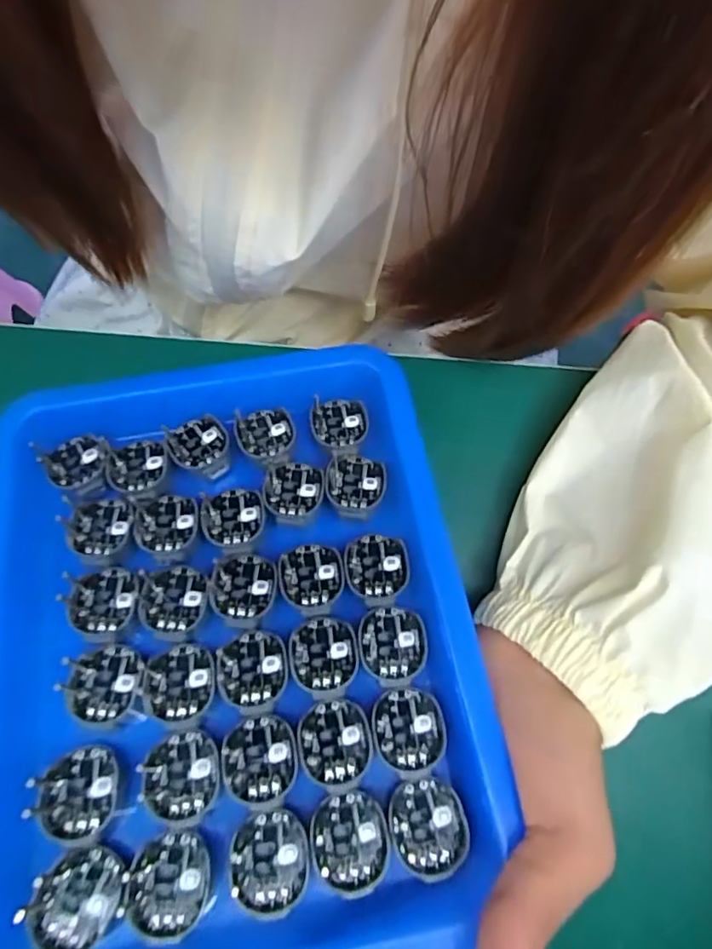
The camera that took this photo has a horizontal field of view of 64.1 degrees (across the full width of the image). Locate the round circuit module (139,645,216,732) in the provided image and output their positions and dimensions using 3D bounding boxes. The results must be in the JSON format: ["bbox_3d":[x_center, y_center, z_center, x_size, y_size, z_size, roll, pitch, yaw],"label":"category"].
[{"bbox_3d":[-0.064,0.076,0.206,0.025,0.004,0.028,3,75,2],"label":"round circuit module"}]

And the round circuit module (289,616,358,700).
[{"bbox_3d":[-0.012,0.067,0.212,0.024,0.005,0.029,-37,78,-9],"label":"round circuit module"}]

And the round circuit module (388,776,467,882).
[{"bbox_3d":[0.024,0.118,0.190,0.025,0.006,0.028,-17,75,-4],"label":"round circuit module"}]

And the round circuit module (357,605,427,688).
[{"bbox_3d":[0.014,0.064,0.214,0.024,0.004,0.028,-10,75,-2],"label":"round circuit module"}]

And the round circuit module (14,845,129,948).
[{"bbox_3d":[-0.087,0.134,0.177,0.029,0.007,0.026,-36,77,-8],"label":"round circuit module"}]

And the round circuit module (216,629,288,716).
[{"bbox_3d":[-0.037,0.072,0.209,0.024,0.006,0.027,-35,77,-8],"label":"round circuit module"}]

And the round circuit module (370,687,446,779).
[{"bbox_3d":[0.018,0.091,0.202,0.025,0.005,0.028,-1,75,1],"label":"round circuit module"}]

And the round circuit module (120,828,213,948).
[{"bbox_3d":[-0.060,0.129,0.179,0.026,0.005,0.028,0,75,1],"label":"round circuit module"}]

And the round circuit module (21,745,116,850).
[{"bbox_3d":[-0.092,0.107,0.191,0.027,0.006,0.027,2,62,-3],"label":"round circuit module"}]

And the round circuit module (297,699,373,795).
[{"bbox_3d":[-0.007,0.094,0.199,0.025,0.005,0.028,-34,77,-8],"label":"round circuit module"}]

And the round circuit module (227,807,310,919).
[{"bbox_3d":[-0.028,0.125,0.183,0.025,0.005,0.028,5,75,2],"label":"round circuit module"}]

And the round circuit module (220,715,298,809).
[{"bbox_3d":[-0.033,0.099,0.197,0.025,0.007,0.028,-11,75,-2],"label":"round circuit module"}]

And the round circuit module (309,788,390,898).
[{"bbox_3d":[-0.002,0.121,0.187,0.025,0.008,0.028,-16,75,-4],"label":"round circuit module"}]

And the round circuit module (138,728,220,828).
[{"bbox_3d":[-0.059,0.103,0.194,0.025,0.008,0.028,-18,75,-4],"label":"round circuit module"}]

